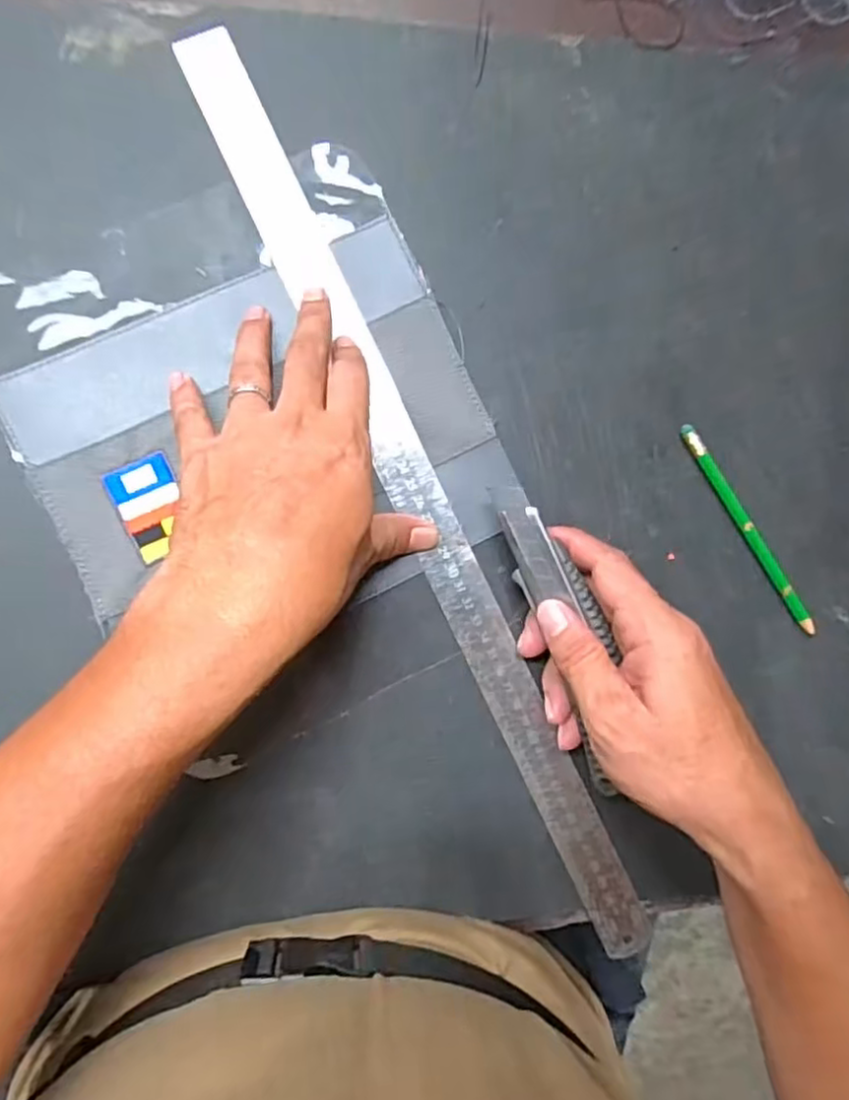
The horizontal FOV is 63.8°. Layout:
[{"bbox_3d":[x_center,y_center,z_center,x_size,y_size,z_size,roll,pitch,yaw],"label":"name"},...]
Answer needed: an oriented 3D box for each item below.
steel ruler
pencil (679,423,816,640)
[{"bbox_3d":[0.001,-0.020,0.360,0.032,0.004,0.521,-25,93,-7],"label":"steel ruler"},{"bbox_3d":[0.182,-0.011,0.382,0.009,0.007,0.135,-34,94,-7],"label":"pencil"}]

